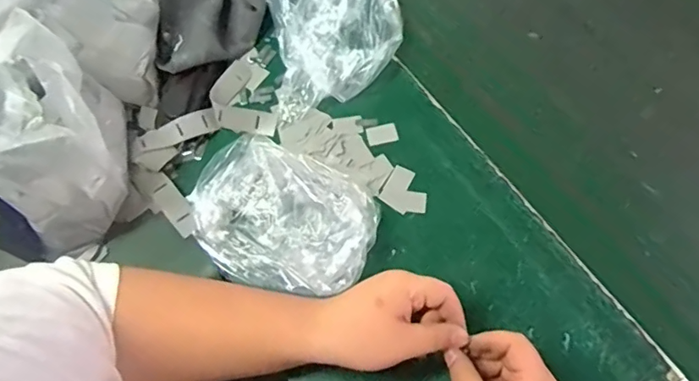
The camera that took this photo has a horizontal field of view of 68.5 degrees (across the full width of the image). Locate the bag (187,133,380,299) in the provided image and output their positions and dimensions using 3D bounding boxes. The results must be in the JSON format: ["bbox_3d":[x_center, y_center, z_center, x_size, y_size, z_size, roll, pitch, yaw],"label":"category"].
[{"bbox_3d":[-0.068,0.025,0.500,0.188,0.051,0.135,18,67,10],"label":"bag"}]

